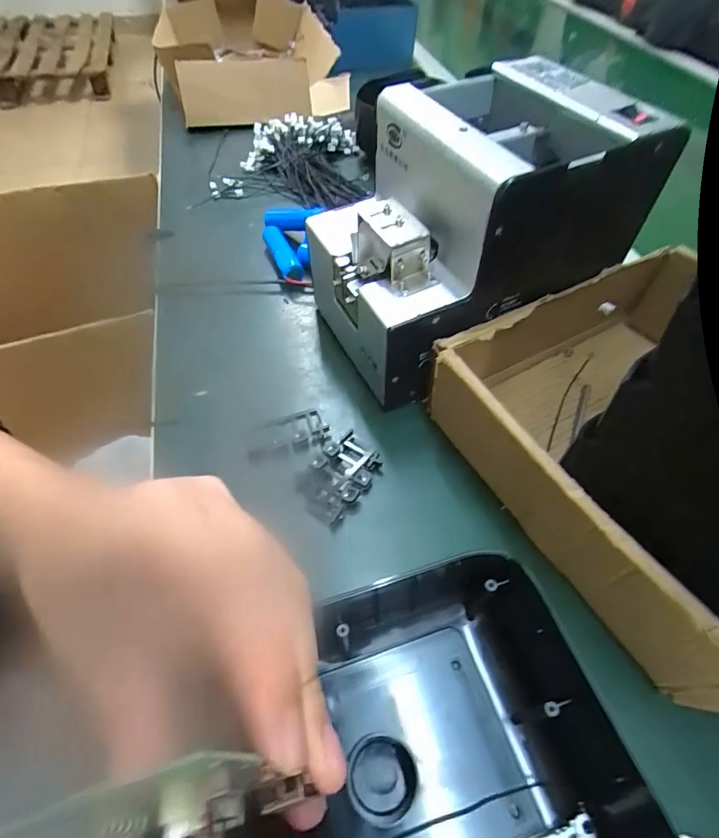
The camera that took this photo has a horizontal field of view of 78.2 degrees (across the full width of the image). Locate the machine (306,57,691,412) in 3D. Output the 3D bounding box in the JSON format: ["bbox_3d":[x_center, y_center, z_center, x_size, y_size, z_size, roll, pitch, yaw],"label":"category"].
[{"bbox_3d":[0.067,-0.119,0.294,0.176,0.146,0.128,-22,56,-16],"label":"machine"}]

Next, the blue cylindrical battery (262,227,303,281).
[{"bbox_3d":[-0.069,-0.147,0.392,0.018,0.020,0.068,-21,57,-16],"label":"blue cylindrical battery"}]

